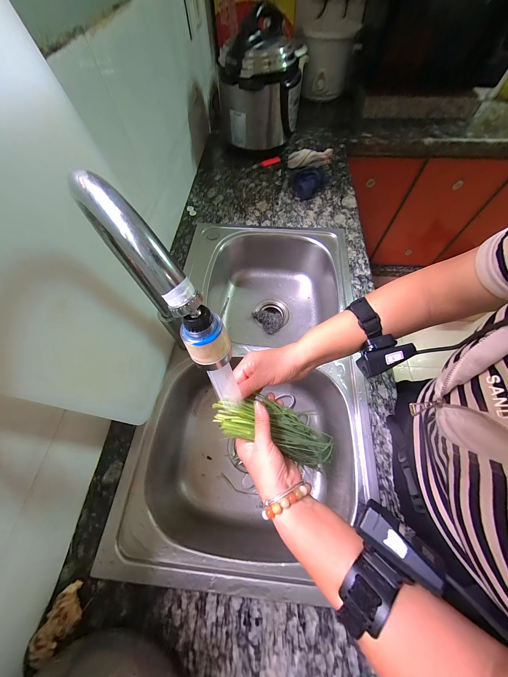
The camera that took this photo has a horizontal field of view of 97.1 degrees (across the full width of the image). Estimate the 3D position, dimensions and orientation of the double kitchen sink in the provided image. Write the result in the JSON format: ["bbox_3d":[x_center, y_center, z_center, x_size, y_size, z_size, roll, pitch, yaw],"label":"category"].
[{"bbox_3d":[0.013,0.054,0.545,0.420,0.178,0.761,5,64,4],"label":"double kitchen sink"}]

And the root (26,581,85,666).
[{"bbox_3d":[-0.255,0.369,0.291,0.039,0.024,0.065,32,68,15],"label":"root"}]

